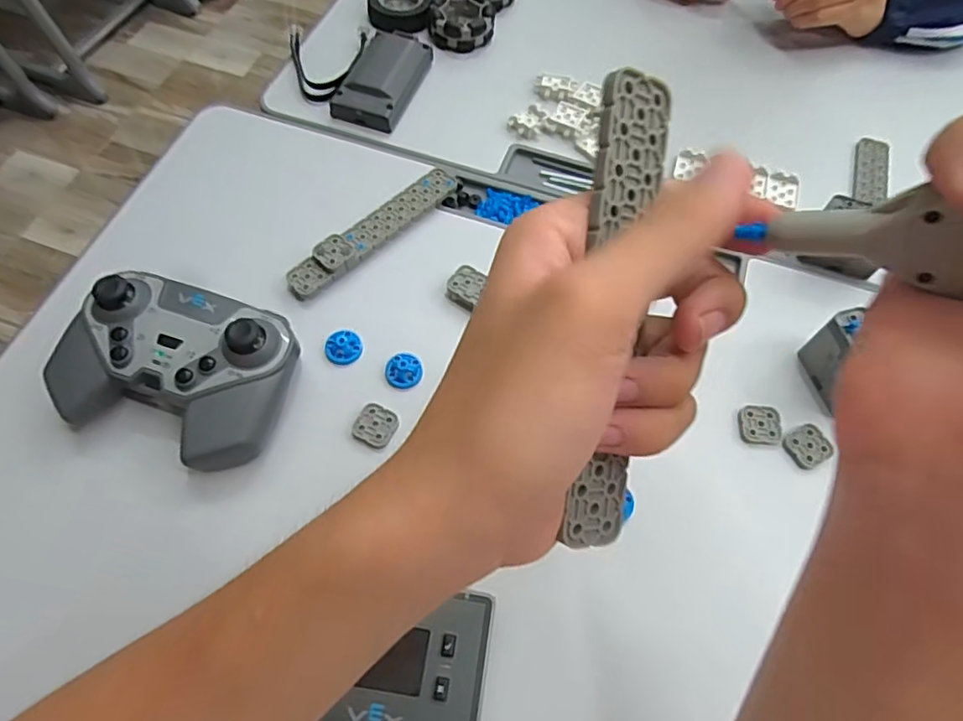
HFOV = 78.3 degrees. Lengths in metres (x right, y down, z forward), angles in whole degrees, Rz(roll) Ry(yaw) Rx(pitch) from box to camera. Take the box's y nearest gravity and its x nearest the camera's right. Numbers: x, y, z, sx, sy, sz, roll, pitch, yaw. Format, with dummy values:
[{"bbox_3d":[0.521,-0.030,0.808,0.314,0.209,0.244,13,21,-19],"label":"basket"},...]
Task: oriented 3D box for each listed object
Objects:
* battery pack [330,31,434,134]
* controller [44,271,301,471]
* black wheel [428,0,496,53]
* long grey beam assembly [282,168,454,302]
[{"bbox_3d":[-0.085,-0.243,0.510,0.056,0.021,0.096,17,63,7],"label":"battery pack"},{"bbox_3d":[-0.189,0.001,0.363,0.138,0.049,0.098,16,63,6],"label":"controller"},{"bbox_3d":[-0.018,-0.325,0.561,0.059,0.024,0.065,9,63,3],"label":"black wheel"},{"bbox_3d":[-0.078,-0.098,0.439,0.151,0.013,0.028,-41,71,-20],"label":"long grey beam assembly"}]

